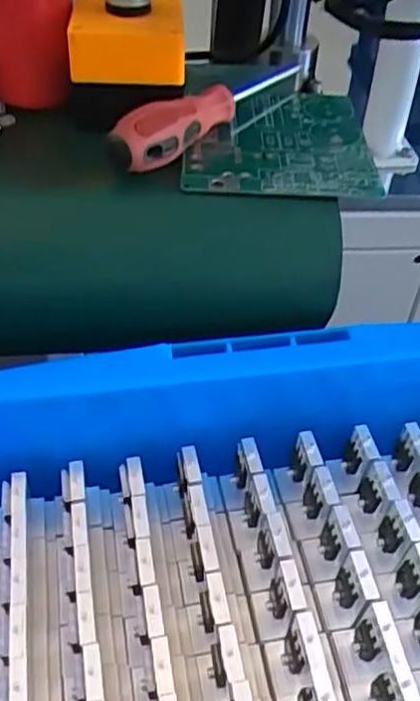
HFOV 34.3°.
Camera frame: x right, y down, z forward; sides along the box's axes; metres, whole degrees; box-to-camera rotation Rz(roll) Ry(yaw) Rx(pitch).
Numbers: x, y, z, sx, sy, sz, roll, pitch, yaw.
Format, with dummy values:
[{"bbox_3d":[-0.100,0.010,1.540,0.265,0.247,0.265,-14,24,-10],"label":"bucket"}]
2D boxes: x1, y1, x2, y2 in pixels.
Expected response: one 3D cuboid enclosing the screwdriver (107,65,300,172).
[{"bbox_3d":[0.000,-0.169,0.450,0.035,0.031,0.201,25,49,20],"label":"screwdriver"}]

